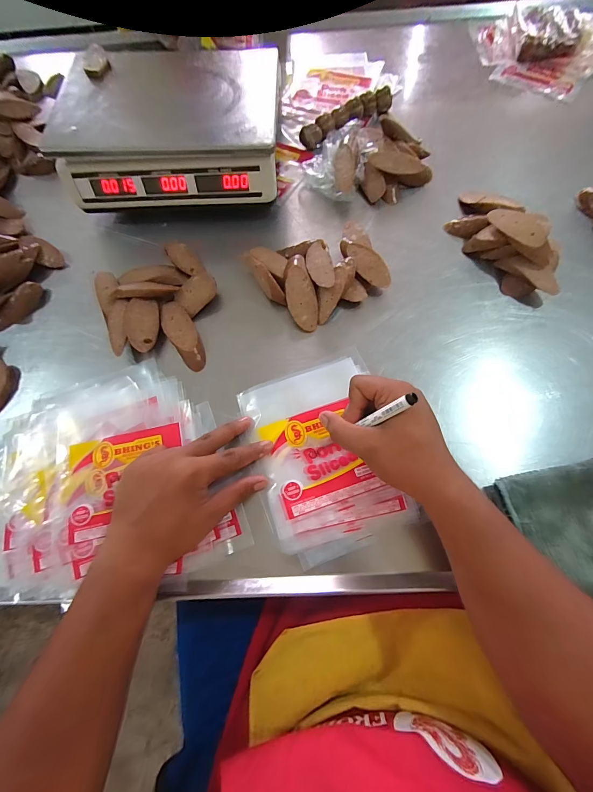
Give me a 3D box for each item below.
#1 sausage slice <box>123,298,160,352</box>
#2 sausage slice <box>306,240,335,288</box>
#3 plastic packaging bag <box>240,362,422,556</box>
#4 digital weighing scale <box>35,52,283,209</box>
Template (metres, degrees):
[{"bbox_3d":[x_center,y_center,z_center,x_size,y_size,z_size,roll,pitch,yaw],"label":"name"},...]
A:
[{"bbox_3d":[-0.204,-0.095,0.440,0.040,0.014,0.072,2,76,-31],"label":"sausage slice"},{"bbox_3d":[0.032,-0.182,0.461,0.034,0.006,0.087,-15,61,8],"label":"sausage slice"},{"bbox_3d":[0.026,0.064,0.390,0.149,0.014,0.203,-19,68,-5],"label":"plastic packaging bag"},{"bbox_3d":[-0.186,-0.414,0.529,0.316,0.120,0.249,-1,68,3],"label":"digital weighing scale"}]

